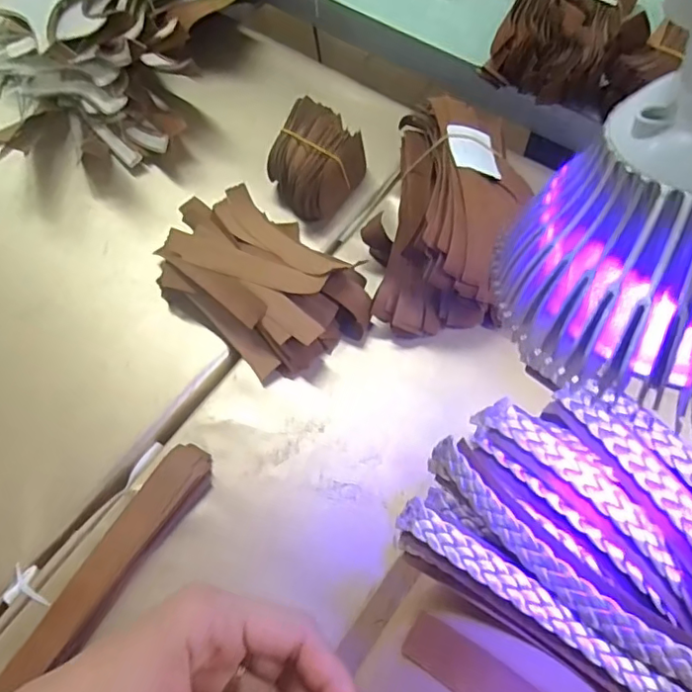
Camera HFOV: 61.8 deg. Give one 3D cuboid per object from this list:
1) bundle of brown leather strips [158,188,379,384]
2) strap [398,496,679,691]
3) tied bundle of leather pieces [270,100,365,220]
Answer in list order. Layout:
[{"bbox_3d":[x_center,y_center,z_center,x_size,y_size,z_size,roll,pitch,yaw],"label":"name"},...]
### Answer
[{"bbox_3d":[-0.065,-0.048,0.407,0.105,0.040,0.152,-37,70,-16],"label":"bundle of brown leather strips"},{"bbox_3d":[0.092,0.114,0.219,0.168,0.019,0.019,33,68,15],"label":"strap"},{"bbox_3d":[-0.024,-0.141,0.449,0.071,0.060,0.060,-40,70,-17],"label":"tied bundle of leather pieces"}]

